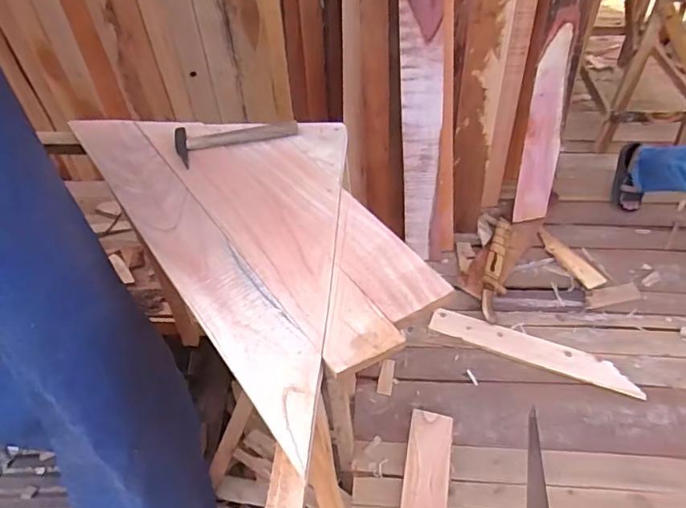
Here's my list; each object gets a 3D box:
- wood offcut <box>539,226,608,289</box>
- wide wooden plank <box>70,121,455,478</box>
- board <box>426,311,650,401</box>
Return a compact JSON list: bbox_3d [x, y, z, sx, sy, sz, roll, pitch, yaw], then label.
[{"bbox_3d":[0.784,0.005,1.811,0.078,0.019,0.296,-25,52,-17],"label":"wood offcut"},{"bbox_3d":[-0.142,-0.086,0.947,0.418,0.030,0.783,-31,54,-21],"label":"wide wooden plank"},{"bbox_3d":[0.592,0.297,1.578,0.608,0.030,0.104,17,55,15],"label":"board"}]

